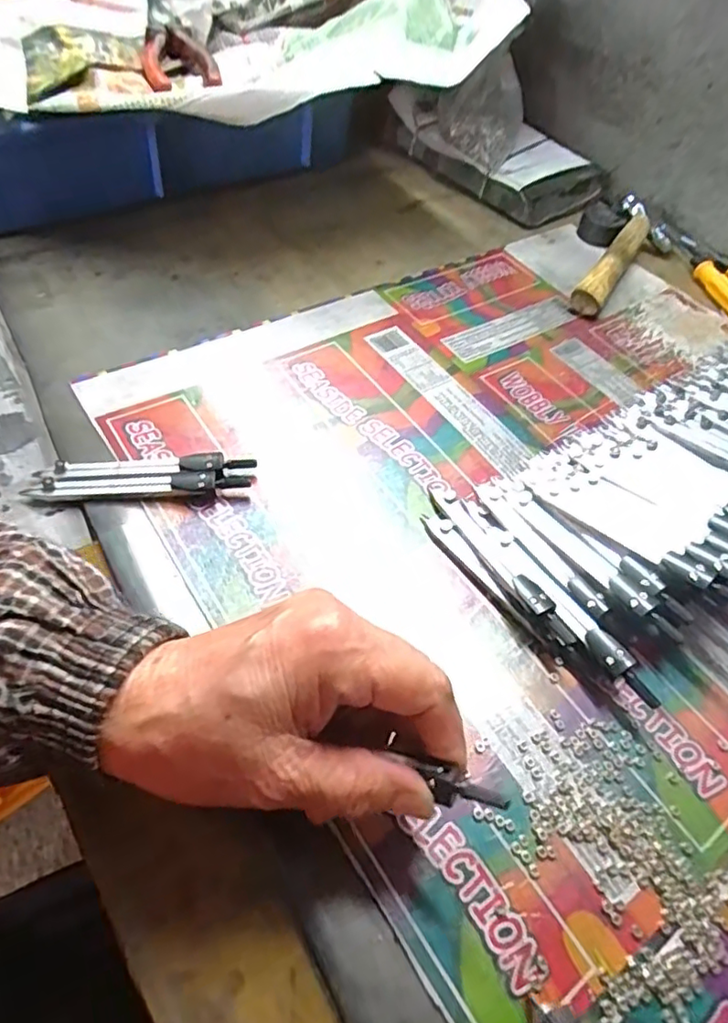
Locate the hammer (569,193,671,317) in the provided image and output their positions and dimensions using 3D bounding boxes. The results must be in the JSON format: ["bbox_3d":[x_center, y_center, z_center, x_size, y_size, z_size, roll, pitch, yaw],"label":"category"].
[{"bbox_3d":[0.211,-0.216,0.495,0.076,0.034,0.154,23,55,13],"label":"hammer"}]

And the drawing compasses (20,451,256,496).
[{"bbox_3d":[-0.119,-0.018,0.324,0.112,0.009,0.025,-4,54,-10],"label":"drawing compasses"}]

